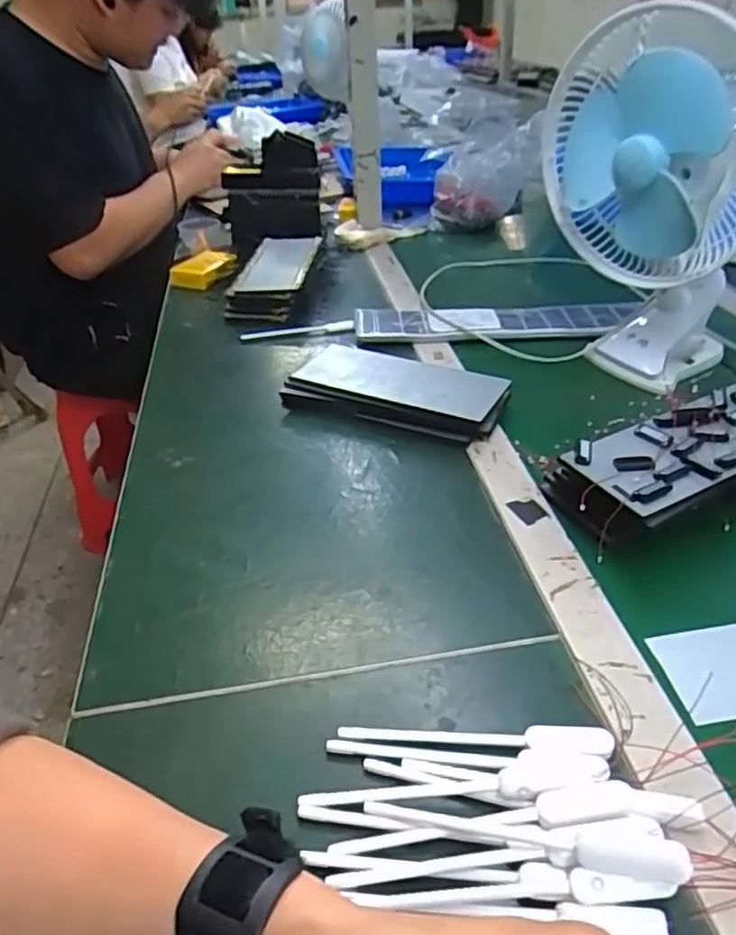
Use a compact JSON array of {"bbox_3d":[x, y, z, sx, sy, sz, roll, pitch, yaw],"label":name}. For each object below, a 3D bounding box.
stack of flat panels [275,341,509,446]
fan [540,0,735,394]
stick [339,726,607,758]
[{"bbox_3d":[0.024,-0.074,0.651,0.216,0.038,0.085,14,39,22],"label":"stack of flat panels"},{"bbox_3d":[0.255,-0.240,0.618,0.191,0.300,0.125,10,38,17],"label":"fan"},{"bbox_3d":[0.057,0.144,0.358,0.143,0.011,0.017,3,36,8],"label":"stick"}]

